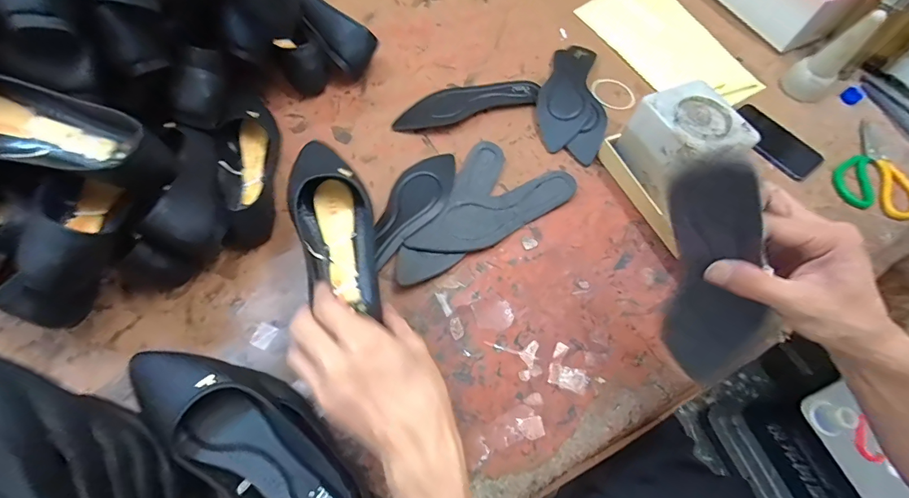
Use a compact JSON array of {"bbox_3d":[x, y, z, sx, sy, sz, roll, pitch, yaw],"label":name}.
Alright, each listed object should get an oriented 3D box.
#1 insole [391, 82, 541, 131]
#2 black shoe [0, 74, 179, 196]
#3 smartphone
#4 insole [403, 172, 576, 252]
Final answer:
[{"bbox_3d":[0.019,-0.229,0.628,0.232,0.018,0.062,-15,65,-11],"label":"insole"},{"bbox_3d":[-0.421,-0.123,0.391,0.264,0.067,0.088,15,62,-14],"label":"black shoe"},{"bbox_3d":[0.500,-0.172,0.628,0.081,0.007,0.140,-34,70,-19],"label":"smartphone"},{"bbox_3d":[0.056,-0.045,0.539,0.243,0.011,0.068,-21,67,-14],"label":"insole"}]

